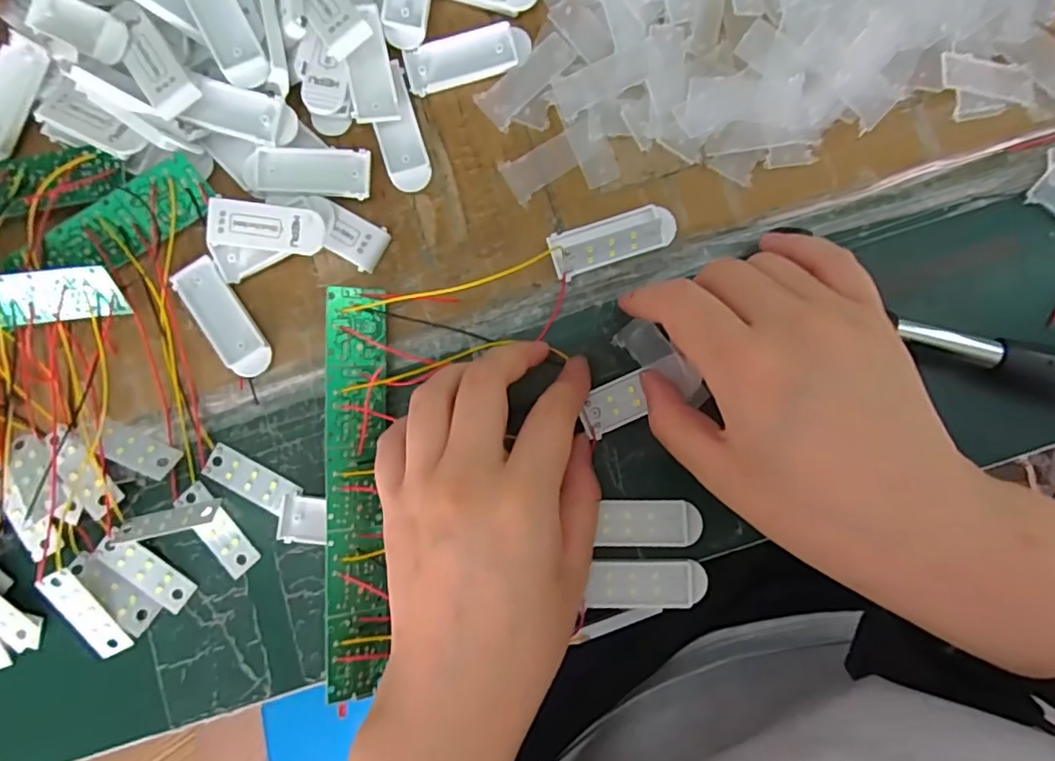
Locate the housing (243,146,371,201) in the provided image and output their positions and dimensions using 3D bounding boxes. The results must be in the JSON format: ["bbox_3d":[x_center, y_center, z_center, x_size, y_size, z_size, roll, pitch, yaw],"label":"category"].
[{"bbox_3d":[-0.100,-0.095,0.264,0.056,0.004,0.022,5,86,2],"label":"housing"}]

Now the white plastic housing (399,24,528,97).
[{"bbox_3d":[-0.028,-0.150,0.270,0.057,0.004,0.022,-15,86,1],"label":"white plastic housing"}]

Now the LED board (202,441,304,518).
[{"bbox_3d":[-0.127,0.046,0.268,0.044,0.004,0.016,27,87,4],"label":"LED board"}]

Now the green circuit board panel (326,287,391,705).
[{"bbox_3d":[-0.074,0.047,0.254,0.026,0.004,0.172,1,86,-31],"label":"green circuit board panel"}]

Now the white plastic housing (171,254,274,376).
[{"bbox_3d":[-0.138,-0.029,0.266,0.020,0.006,0.059,-36,86,-1],"label":"white plastic housing"}]

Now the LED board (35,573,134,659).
[{"bbox_3d":[-0.197,0.104,0.261,0.014,0.007,0.047,-28,107,0],"label":"LED board"}]

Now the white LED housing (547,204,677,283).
[{"bbox_3d":[0.039,-0.064,0.264,0.057,0.015,0.020,-17,86,1],"label":"white LED housing"}]

